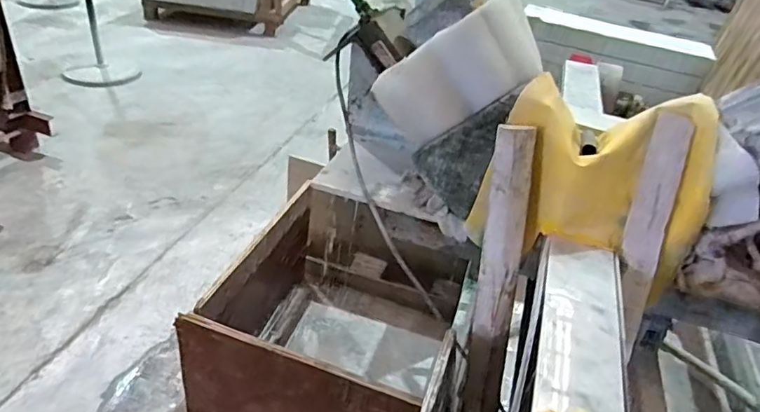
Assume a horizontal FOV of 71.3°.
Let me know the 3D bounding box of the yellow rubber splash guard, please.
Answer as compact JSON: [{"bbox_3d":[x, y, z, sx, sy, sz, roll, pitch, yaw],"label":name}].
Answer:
[{"bbox_3d":[0.376,-0.053,0.899,0.361,0.352,0.086,20,7,6],"label":"yellow rubber splash guard"}]

